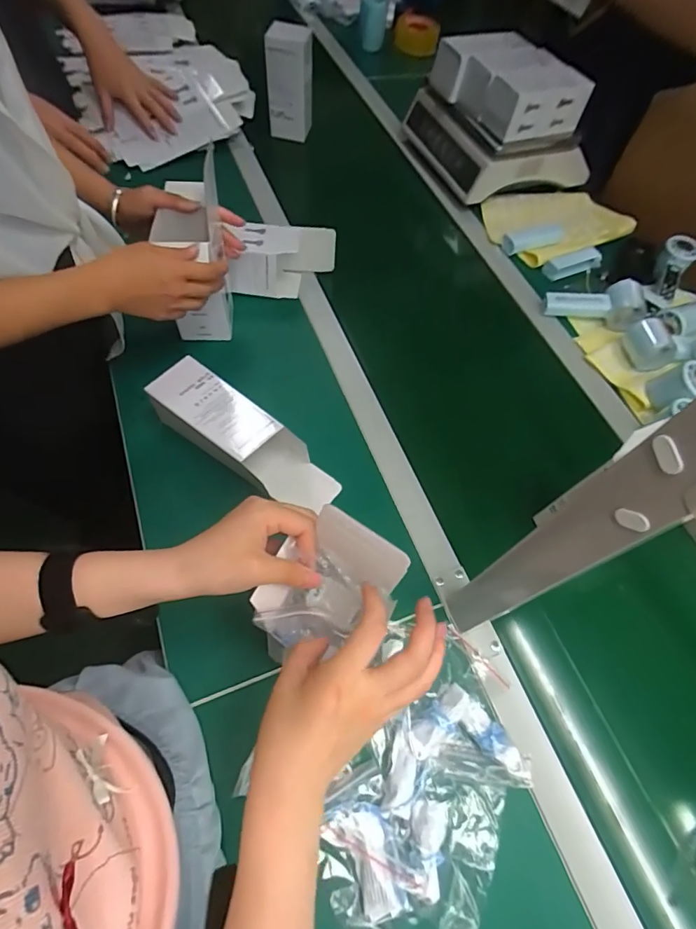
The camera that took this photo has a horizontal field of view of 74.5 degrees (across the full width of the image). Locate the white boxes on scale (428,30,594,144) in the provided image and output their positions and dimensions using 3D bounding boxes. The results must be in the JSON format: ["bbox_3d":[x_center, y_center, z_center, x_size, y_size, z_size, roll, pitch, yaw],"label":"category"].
[{"bbox_3d":[0.290,-0.707,0.843,0.174,0.074,0.260,-23,66,-14],"label":"white boxes on scale"}]

